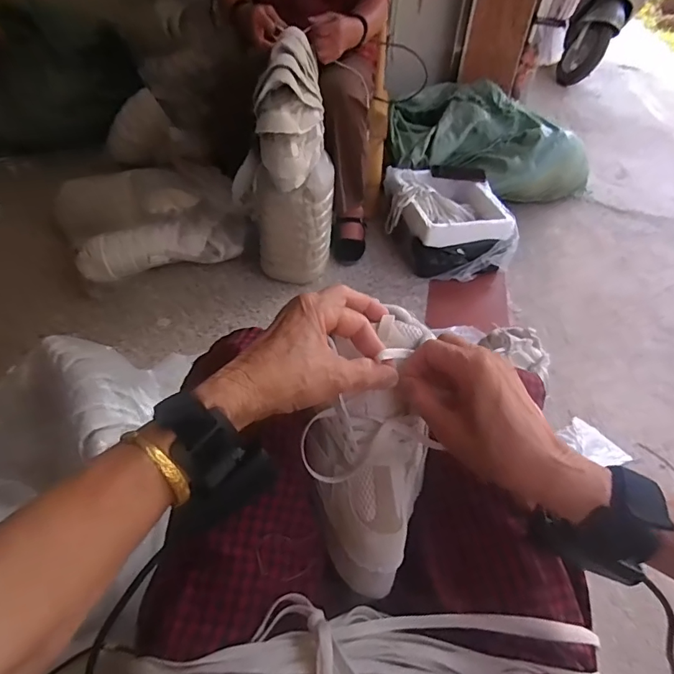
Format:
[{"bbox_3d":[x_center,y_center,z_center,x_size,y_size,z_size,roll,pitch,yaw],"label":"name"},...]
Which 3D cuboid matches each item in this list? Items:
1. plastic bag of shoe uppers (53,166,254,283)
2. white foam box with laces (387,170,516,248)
[{"bbox_3d":[-0.501,-0.340,1.246,0.474,0.183,0.297,-19,49,-21],"label":"plastic bag of shoe uppers"},{"bbox_3d":[0.329,-0.350,1.381,0.332,0.177,0.365,-1,45,-5],"label":"white foam box with laces"}]

